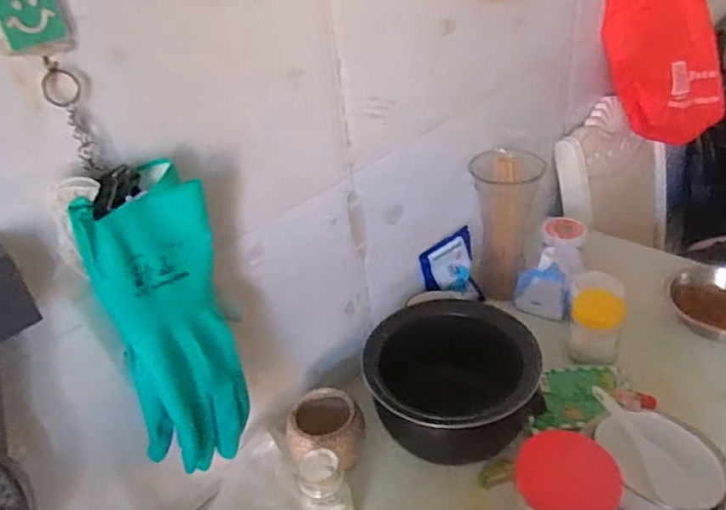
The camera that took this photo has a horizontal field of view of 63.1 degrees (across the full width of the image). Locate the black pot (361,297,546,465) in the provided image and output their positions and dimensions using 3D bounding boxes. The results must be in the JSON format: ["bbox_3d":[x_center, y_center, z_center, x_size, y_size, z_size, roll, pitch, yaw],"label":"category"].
[{"bbox_3d":[0.124,0.168,0.820,0.223,0.126,0.178,-4,34,5],"label":"black pot"}]

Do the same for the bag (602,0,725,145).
[{"bbox_3d":[0.605,-0.450,1.189,0.250,0.469,0.066,-26,18,-12],"label":"bag"}]

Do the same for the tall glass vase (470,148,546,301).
[{"bbox_3d":[0.244,-0.053,1.016,0.110,0.236,0.105,4,36,16],"label":"tall glass vase"}]

